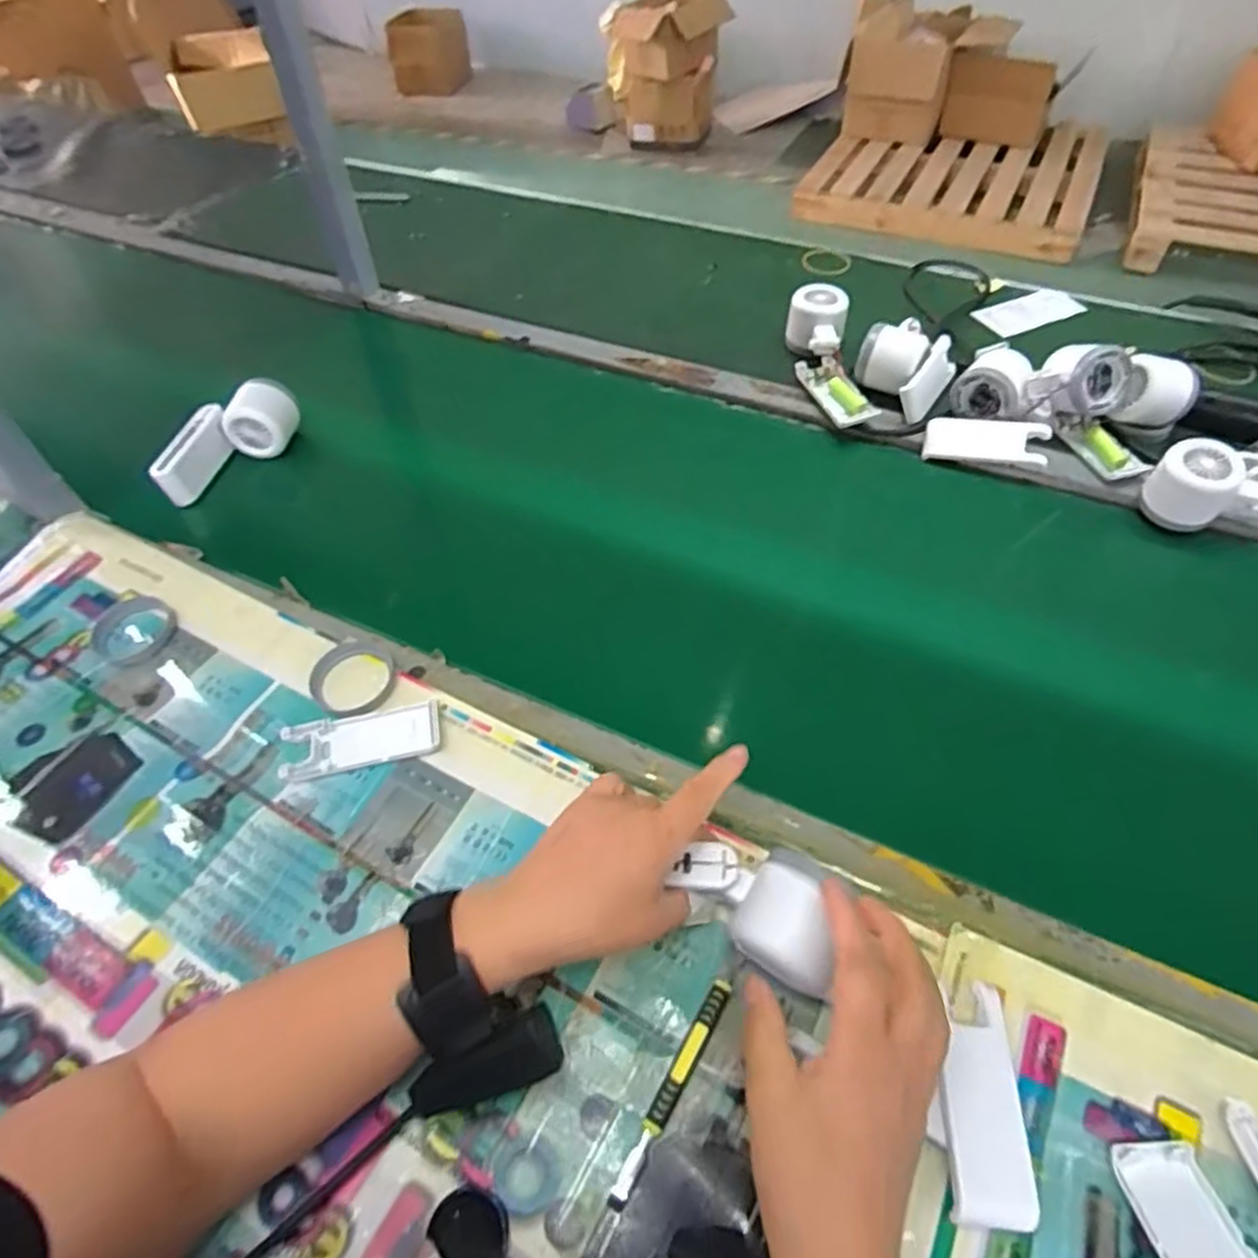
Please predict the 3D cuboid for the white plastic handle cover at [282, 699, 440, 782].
[{"bbox_3d":[-0.181,0.076,0.512,0.103,0.011,0.039,-10,51,-5],"label":"white plastic handle cover"}]

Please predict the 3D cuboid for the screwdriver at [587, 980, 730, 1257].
[{"bbox_3d":[0.017,0.240,0.374,0.014,0.008,0.137,24,56,21],"label":"screwdriver"}]

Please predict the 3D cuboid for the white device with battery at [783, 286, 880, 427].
[{"bbox_3d":[0.202,-0.272,0.766,0.062,0.050,0.181,-8,65,-2],"label":"white device with battery"}]

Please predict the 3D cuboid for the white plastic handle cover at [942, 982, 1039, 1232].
[{"bbox_3d":[0.171,0.228,0.367,0.035,0.020,0.101,6,51,8],"label":"white plastic handle cover"}]

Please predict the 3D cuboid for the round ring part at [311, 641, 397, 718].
[{"bbox_3d":[-0.198,0.036,0.544,0.061,0.010,0.060,-1,51,2],"label":"round ring part"}]

